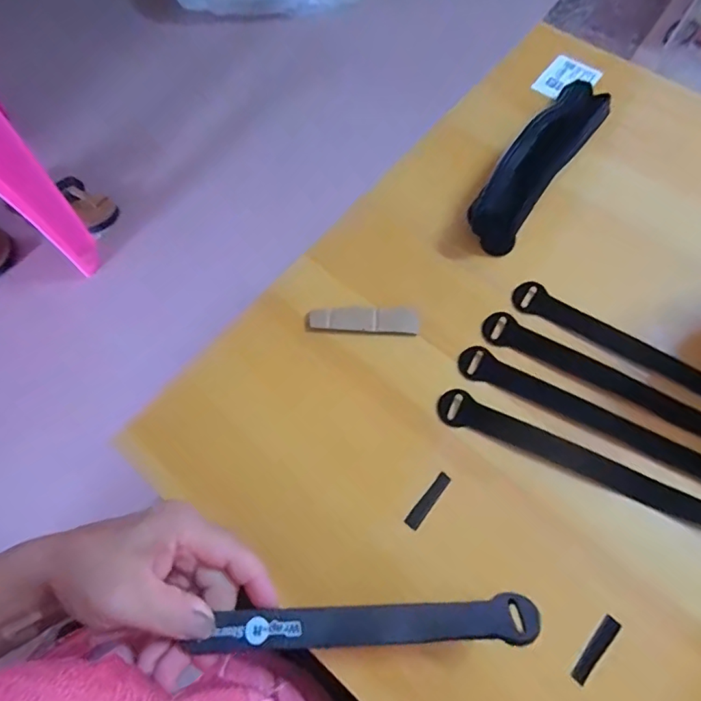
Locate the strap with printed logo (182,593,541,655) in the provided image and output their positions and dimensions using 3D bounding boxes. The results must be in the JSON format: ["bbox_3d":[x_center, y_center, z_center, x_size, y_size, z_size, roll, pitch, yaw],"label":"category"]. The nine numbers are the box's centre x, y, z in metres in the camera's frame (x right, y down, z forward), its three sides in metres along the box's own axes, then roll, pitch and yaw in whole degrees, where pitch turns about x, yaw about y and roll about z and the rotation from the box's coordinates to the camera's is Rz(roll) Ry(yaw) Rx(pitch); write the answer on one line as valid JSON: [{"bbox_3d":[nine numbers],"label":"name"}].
[{"bbox_3d":[0.012,0.155,0.284,0.185,0.012,0.022,-1,67,-3],"label":"strap with printed logo"}]

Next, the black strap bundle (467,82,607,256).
[{"bbox_3d":[0.170,-0.173,0.448,0.049,0.039,0.199,34,72,15],"label":"black strap bundle"}]

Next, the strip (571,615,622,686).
[{"bbox_3d":[0.153,0.187,0.315,0.010,0.005,0.044,38,73,16],"label":"strip"}]

